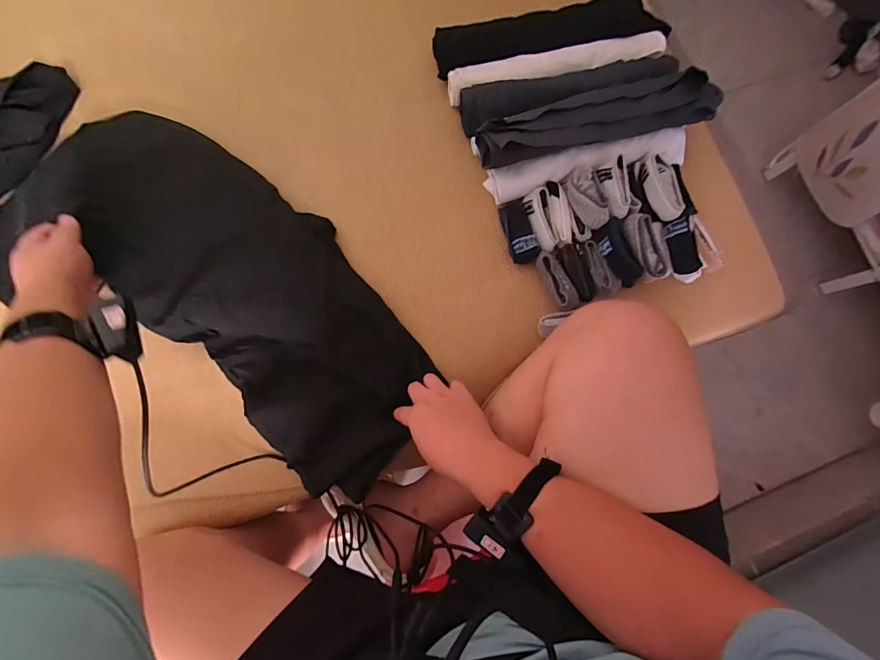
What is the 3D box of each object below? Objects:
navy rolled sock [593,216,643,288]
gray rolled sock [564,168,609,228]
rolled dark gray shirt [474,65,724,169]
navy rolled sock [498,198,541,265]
[{"bbox_3d":[0.248,-0.106,0.537,0.032,0.041,0.091,-26,82,-6],"label":"navy rolled sock"},{"bbox_3d":[0.208,-0.186,0.544,0.036,0.044,0.090,-18,81,-4],"label":"gray rolled sock"},{"bbox_3d":[0.224,-0.299,0.545,0.341,0.058,0.077,-12,80,-3],"label":"rolled dark gray shirt"},{"bbox_3d":[0.117,-0.147,0.570,0.041,0.024,0.097,-15,81,-4],"label":"navy rolled sock"}]

